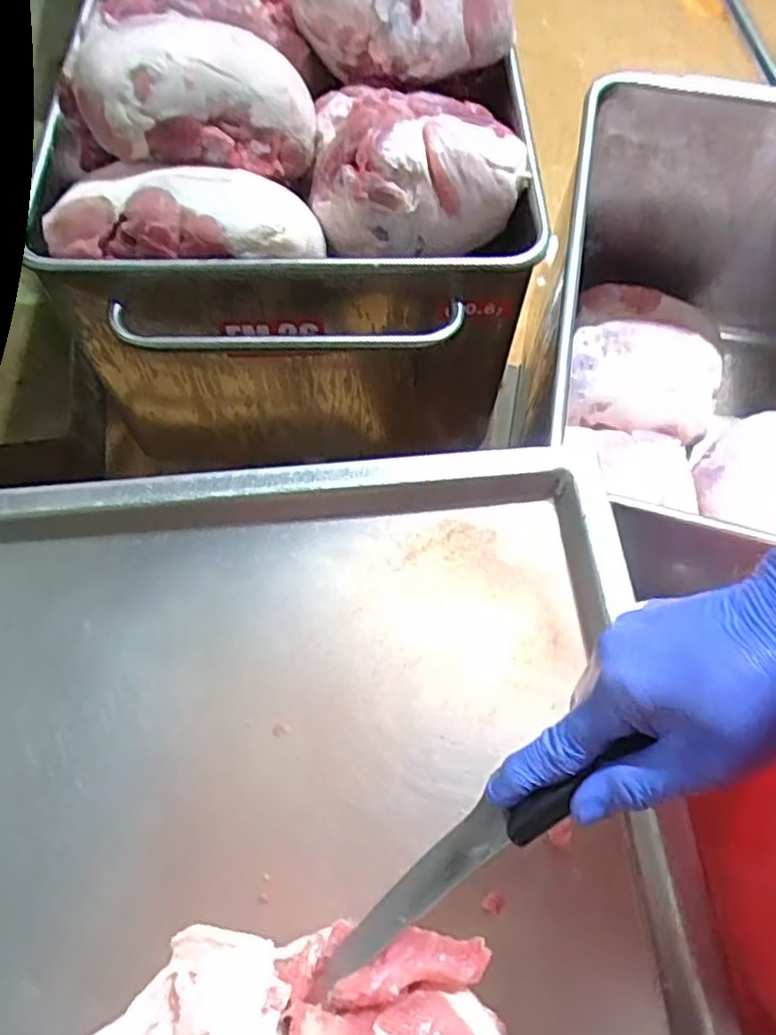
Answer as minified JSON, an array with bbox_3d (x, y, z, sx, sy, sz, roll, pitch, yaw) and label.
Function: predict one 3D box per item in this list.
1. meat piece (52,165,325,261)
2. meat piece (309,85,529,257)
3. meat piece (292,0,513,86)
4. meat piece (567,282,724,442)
[{"bbox_3d":[-0.241,-0.364,0.830,0.320,0.097,0.133,-5,68,-2],"label":"meat piece"},{"bbox_3d":[0.041,-0.491,0.905,0.274,0.115,0.258,0,68,0],"label":"meat piece"},{"bbox_3d":[0.022,-0.697,0.934,0.285,0.146,0.118,-9,70,-4],"label":"meat piece"},{"bbox_3d":[0.472,-0.293,1.247,0.290,0.100,0.272,10,68,4],"label":"meat piece"}]

